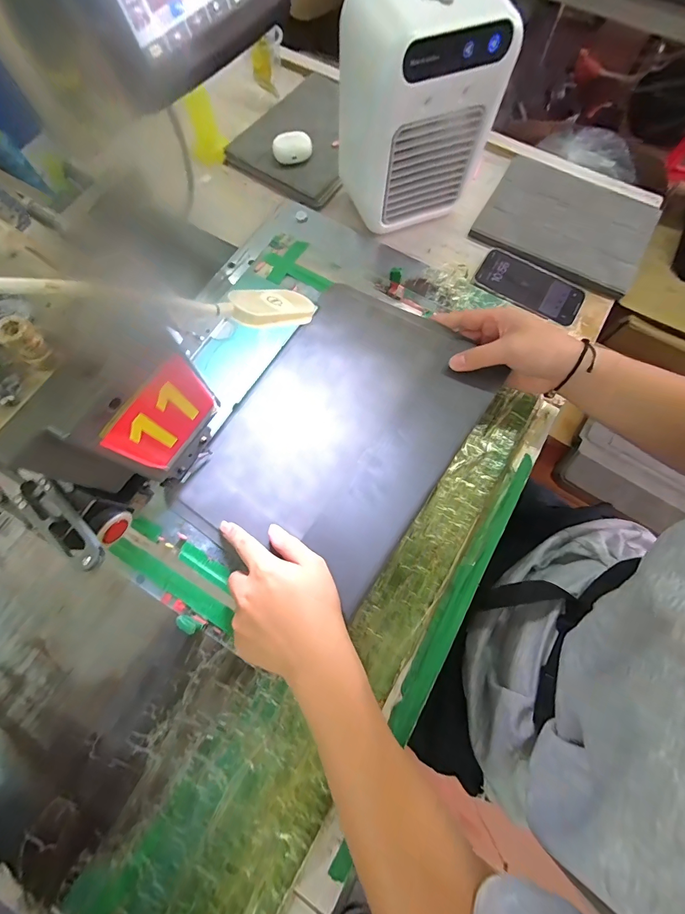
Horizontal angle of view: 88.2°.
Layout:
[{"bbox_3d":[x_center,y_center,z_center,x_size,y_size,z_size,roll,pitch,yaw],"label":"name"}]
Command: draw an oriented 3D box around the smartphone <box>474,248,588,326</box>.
[{"bbox_3d":[0.263,-0.238,0.496,0.147,0.012,0.079,28,75,8],"label":"smartphone"}]

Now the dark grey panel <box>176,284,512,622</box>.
[{"bbox_3d":[0.001,-0.037,0.401,0.240,0.014,0.326,32,78,18],"label":"dark grey panel"}]

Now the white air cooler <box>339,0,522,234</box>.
[{"bbox_3d":[0.089,-0.415,0.434,0.155,0.219,0.118,-17,74,-5],"label":"white air cooler"}]

